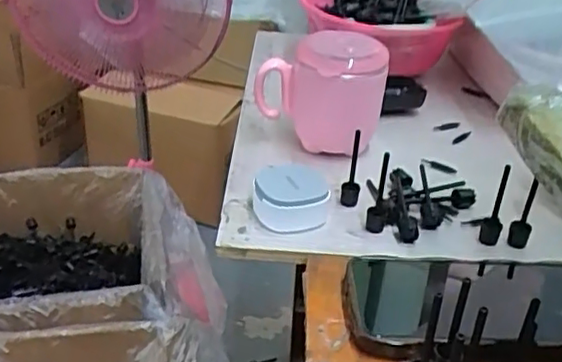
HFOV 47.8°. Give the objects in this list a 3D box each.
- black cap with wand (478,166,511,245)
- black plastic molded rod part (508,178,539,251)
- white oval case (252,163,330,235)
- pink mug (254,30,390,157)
[{"bbox_3d":[0.156,0.016,0.457,0.013,0.060,0.018,9,31,9],"label":"black cap with wand"},{"bbox_3d":[0.177,0.022,0.458,0.011,0.056,0.013,-22,39,-36],"label":"black plastic molded rod part"},{"bbox_3d":[0.007,0.011,0.483,0.055,0.033,0.058,2,31,-2],"label":"white oval case"},{"bbox_3d":[0.035,-0.079,0.562,0.107,0.104,0.074,10,31,11],"label":"pink mug"}]

